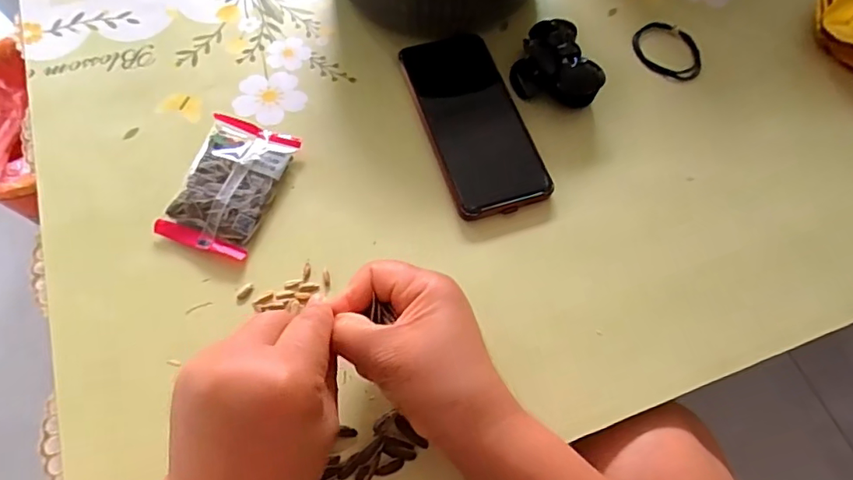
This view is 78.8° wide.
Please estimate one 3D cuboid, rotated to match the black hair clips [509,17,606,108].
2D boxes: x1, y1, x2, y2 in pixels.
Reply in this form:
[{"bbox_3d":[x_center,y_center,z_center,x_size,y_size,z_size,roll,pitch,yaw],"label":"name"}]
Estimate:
[{"bbox_3d":[0.113,-0.150,0.435,0.070,0.033,0.071,1,65,-3],"label":"black hair clips"}]

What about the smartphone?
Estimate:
[{"bbox_3d":[0.037,-0.095,0.413,0.077,0.013,0.163,-15,67,-10],"label":"smartphone"}]

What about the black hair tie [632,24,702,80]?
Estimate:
[{"bbox_3d":[0.216,-0.170,0.465,0.058,0.006,0.064,3,65,-2],"label":"black hair tie"}]

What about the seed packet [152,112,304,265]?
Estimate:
[{"bbox_3d":[-0.143,-0.040,0.378,0.065,0.016,0.102,15,65,4],"label":"seed packet"}]

